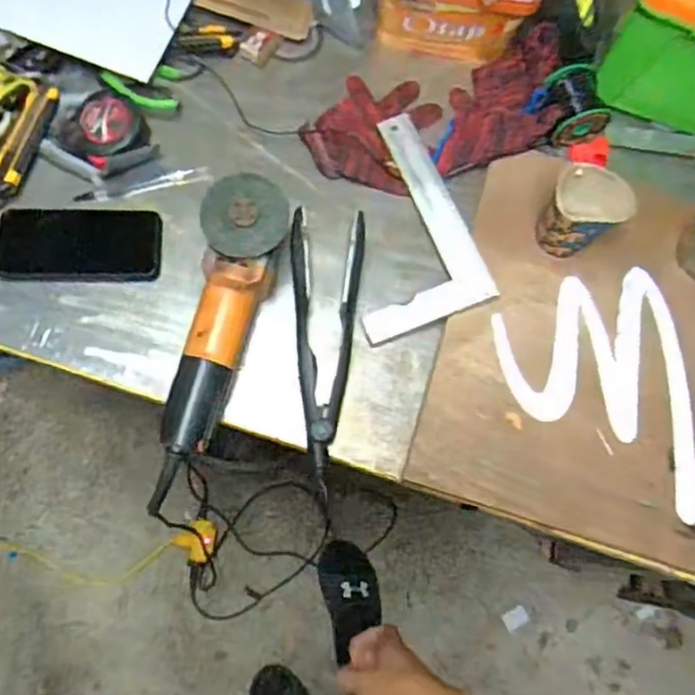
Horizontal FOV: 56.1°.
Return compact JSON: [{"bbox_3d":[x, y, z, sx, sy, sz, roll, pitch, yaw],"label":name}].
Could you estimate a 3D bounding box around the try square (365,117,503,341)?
[{"bbox_3d":[0.054,-0.144,0.756,0.148,0.012,0.258,-22,71,2],"label":"try square"}]

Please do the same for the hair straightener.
[{"bbox_3d":[-0.033,-0.008,0.686,0.081,0.050,0.278,8,75,-2],"label":"hair straightener"}]

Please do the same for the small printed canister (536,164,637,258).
[{"bbox_3d":[0.246,-0.148,0.702,0.071,0.083,0.075,1,76,-5],"label":"small printed canister"}]

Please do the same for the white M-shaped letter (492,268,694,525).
[{"bbox_3d":[0.273,0.043,0.712,0.199,0.011,0.262,2,75,-3],"label":"white M-shaped letter"}]

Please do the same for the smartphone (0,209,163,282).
[{"bbox_3d":[-0.289,-0.112,0.712,0.167,0.007,0.085,0,73,-8],"label":"smartphone"}]

